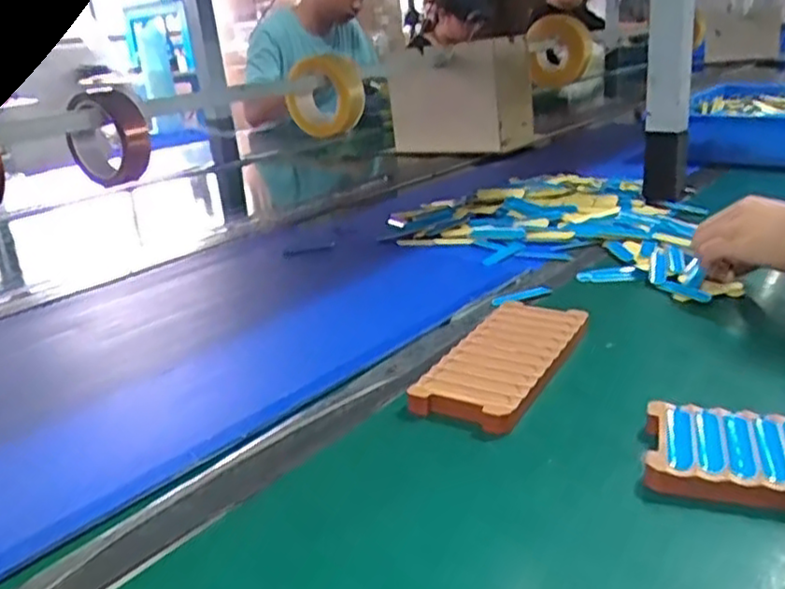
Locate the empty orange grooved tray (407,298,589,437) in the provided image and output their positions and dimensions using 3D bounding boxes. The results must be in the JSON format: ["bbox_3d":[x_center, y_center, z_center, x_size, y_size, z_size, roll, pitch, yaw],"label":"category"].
[{"bbox_3d":[0.087,0.049,0.532,0.077,0.021,0.171,9,25,32],"label":"empty orange grooved tray"}]

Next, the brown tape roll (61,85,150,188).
[{"bbox_3d":[-0.314,-0.175,0.783,0.100,0.094,0.042,8,24,29],"label":"brown tape roll"}]

